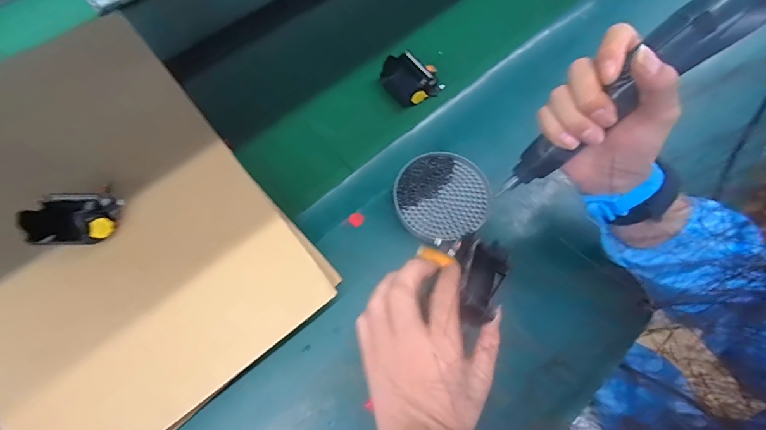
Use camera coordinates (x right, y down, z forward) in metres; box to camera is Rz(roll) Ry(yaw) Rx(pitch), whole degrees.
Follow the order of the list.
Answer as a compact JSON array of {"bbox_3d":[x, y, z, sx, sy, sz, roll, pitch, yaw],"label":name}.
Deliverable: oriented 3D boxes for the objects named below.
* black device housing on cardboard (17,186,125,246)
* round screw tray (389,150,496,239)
[{"bbox_3d":[-0.314,0.001,0.367,0.069,0.042,0.060,-1,66,-1],"label":"black device housing on cardboard"},{"bbox_3d":[0.072,-0.024,0.448,0.115,0.018,0.109,0,66,-1],"label":"round screw tray"}]

